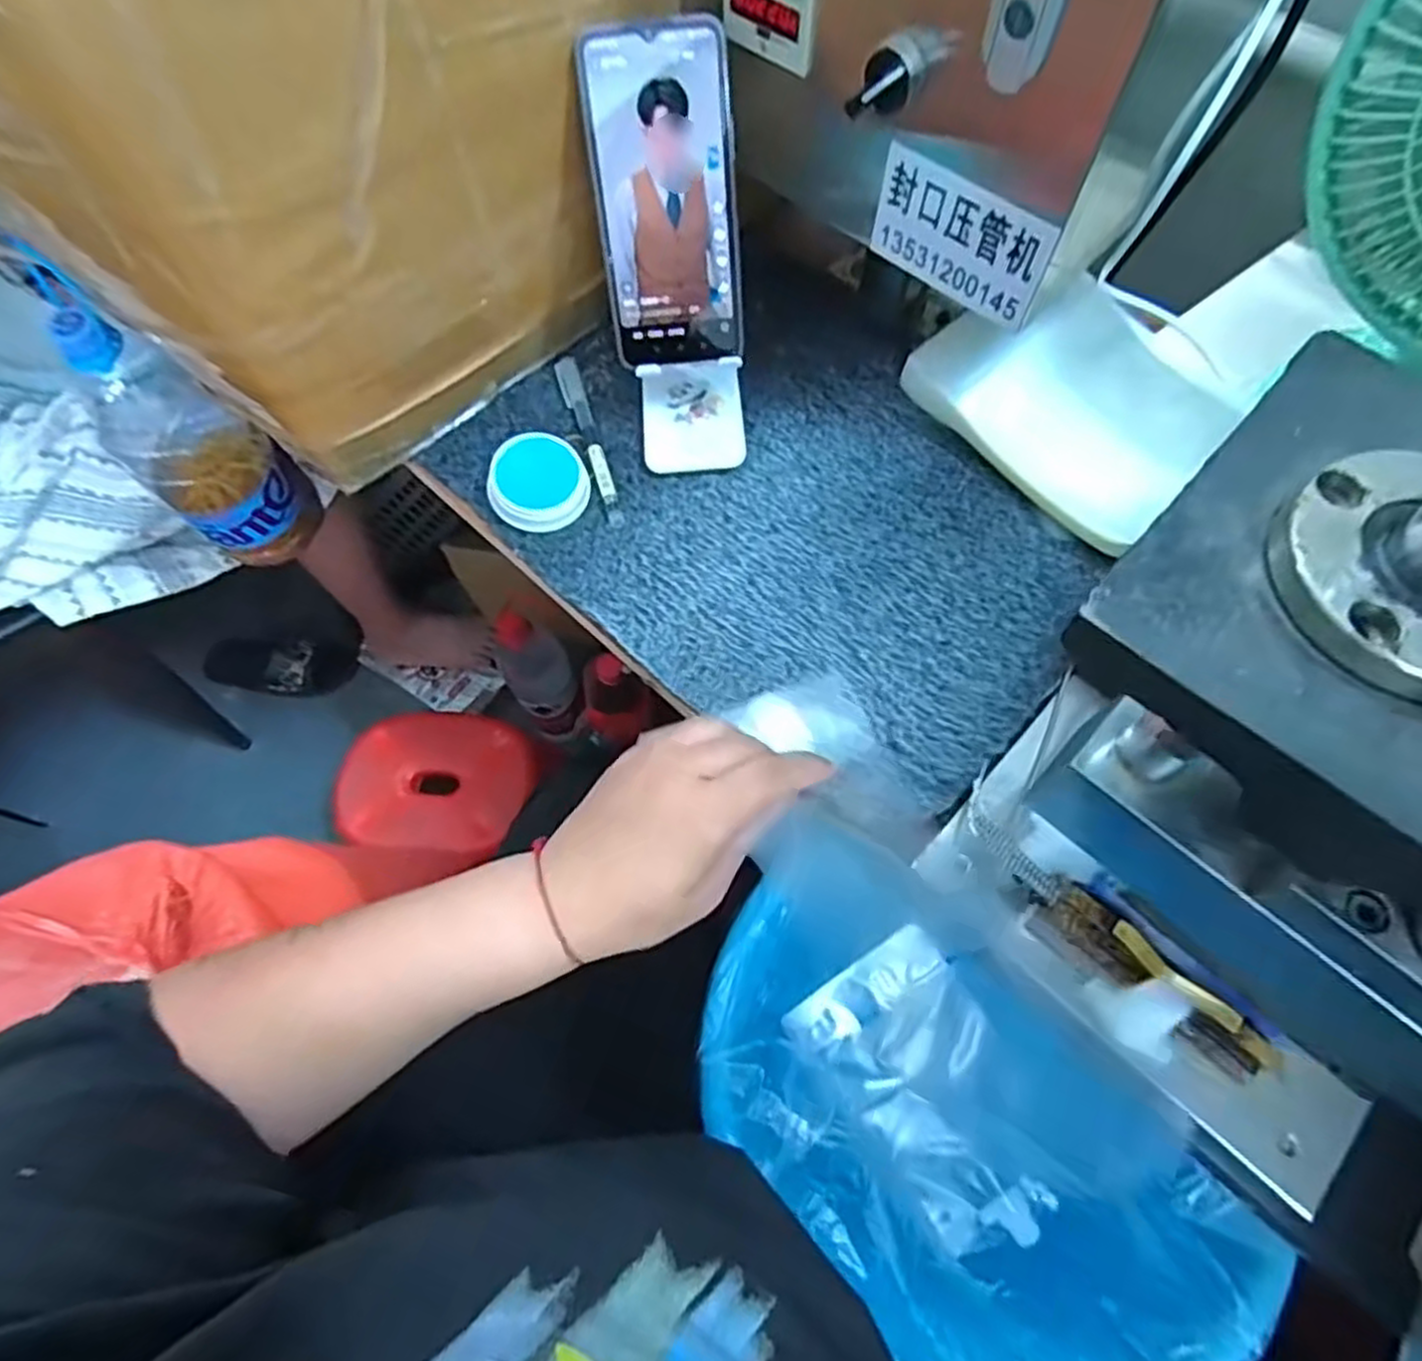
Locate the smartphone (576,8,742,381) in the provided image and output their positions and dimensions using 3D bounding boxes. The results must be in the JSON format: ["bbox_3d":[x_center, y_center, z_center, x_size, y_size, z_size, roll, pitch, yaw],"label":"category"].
[{"bbox_3d":[-0.025,-0.265,0.433,0.074,0.163,0.008,-4,37,-1],"label":"smartphone"}]

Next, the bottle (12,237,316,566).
[{"bbox_3d":[-0.410,-0.190,0.605,0.077,0.258,0.094,39,72,17],"label":"bottle"}]

